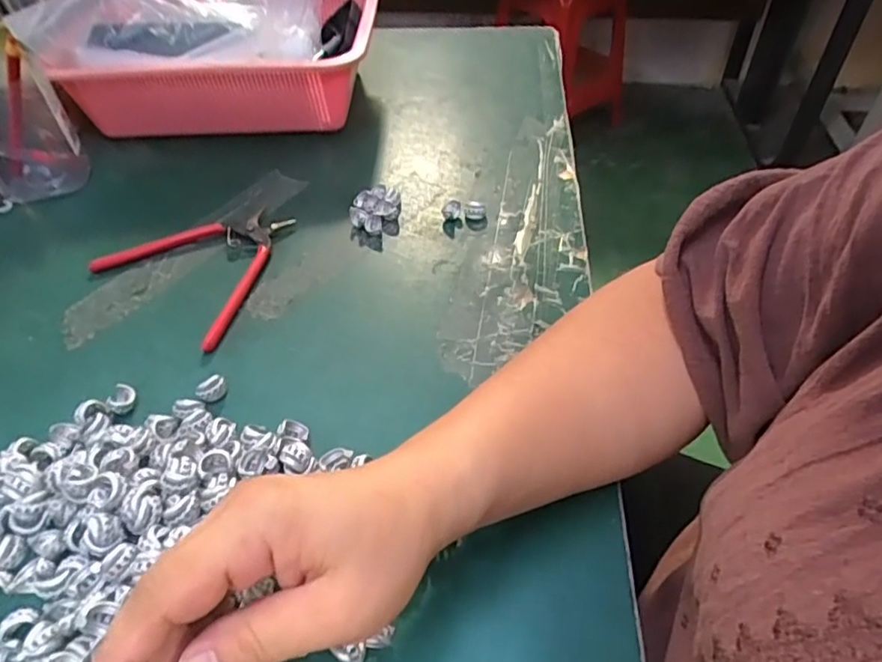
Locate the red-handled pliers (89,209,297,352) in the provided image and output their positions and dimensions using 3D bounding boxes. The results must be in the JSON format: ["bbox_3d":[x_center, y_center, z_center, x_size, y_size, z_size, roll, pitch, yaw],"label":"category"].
[{"bbox_3d":[-0.196,-0.049,0.448,0.127,0.013,0.138,9,47,11],"label":"red-handled pliers"}]

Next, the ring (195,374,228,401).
[{"bbox_3d":[-0.138,0.035,0.359,0.018,0.010,0.011,-34,54,-27],"label":"ring"}]

